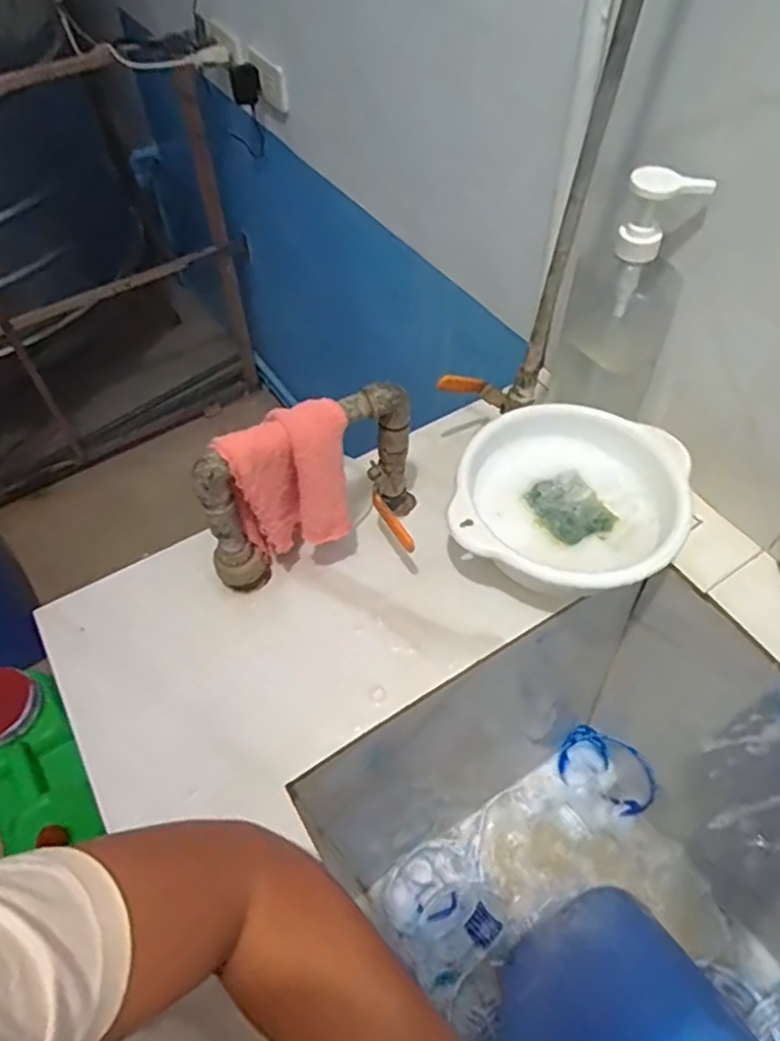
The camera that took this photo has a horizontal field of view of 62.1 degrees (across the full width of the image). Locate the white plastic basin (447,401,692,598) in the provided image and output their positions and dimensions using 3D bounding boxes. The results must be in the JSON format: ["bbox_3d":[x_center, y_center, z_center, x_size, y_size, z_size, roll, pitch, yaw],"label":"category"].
[{"bbox_3d":[0.164,-0.013,0.614,0.194,0.083,0.196,-1,53,1],"label":"white plastic basin"}]

